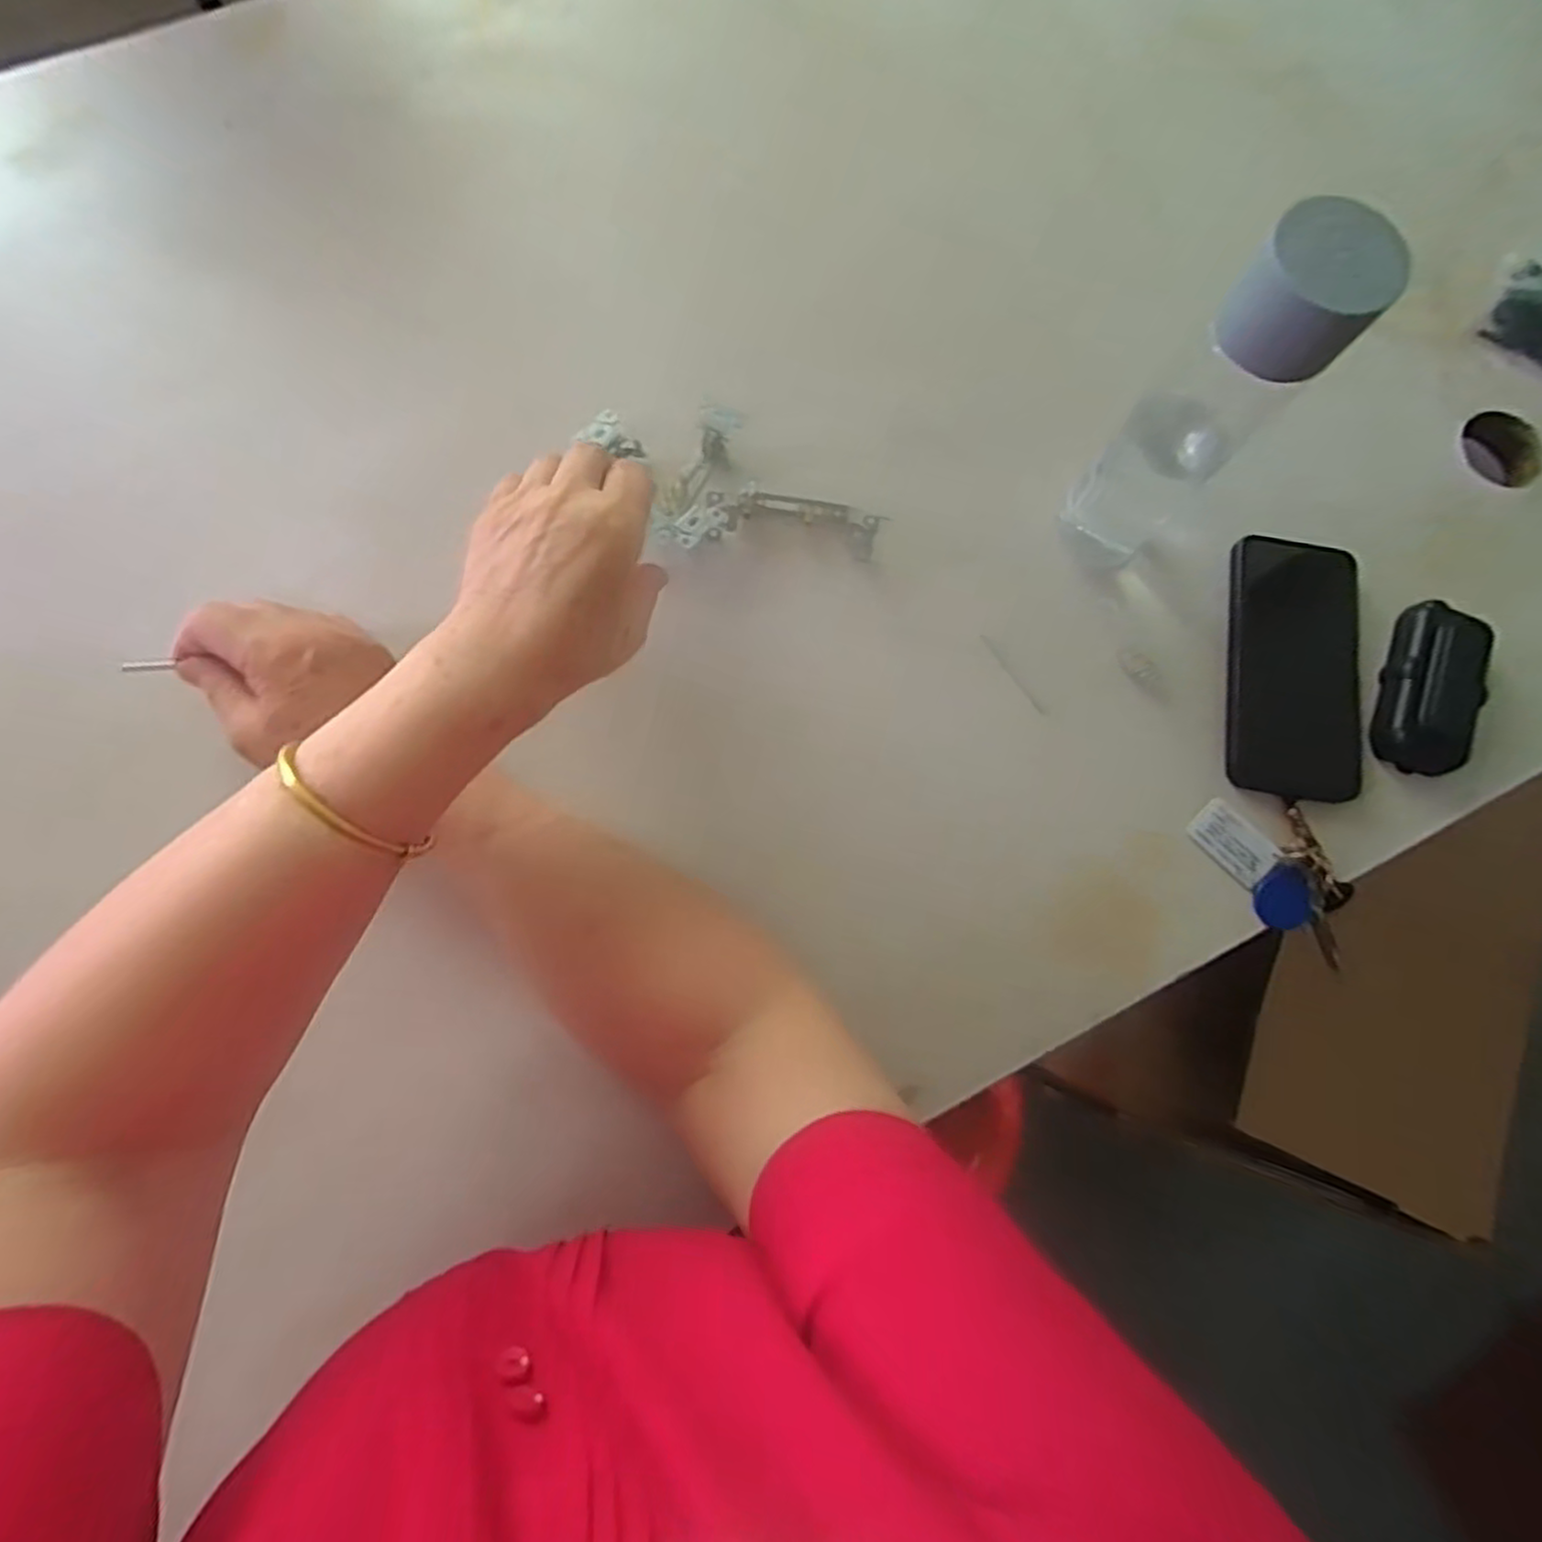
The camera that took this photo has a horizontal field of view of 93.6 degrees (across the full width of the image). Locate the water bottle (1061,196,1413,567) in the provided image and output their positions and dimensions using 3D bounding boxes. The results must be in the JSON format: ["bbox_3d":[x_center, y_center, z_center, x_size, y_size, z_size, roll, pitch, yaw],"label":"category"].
[{"bbox_3d":[0.213,-0.176,0.364,0.058,0.199,0.050,43,80,8],"label":"water bottle"}]

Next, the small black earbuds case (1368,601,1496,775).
[{"bbox_3d":[0.404,-0.050,0.440,0.051,0.020,0.105,23,78,4],"label":"small black earbuds case"}]

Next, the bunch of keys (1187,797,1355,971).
[{"bbox_3d":[0.299,0.060,0.423,0.053,0.025,0.111,-37,81,-9],"label":"bunch of keys"}]

